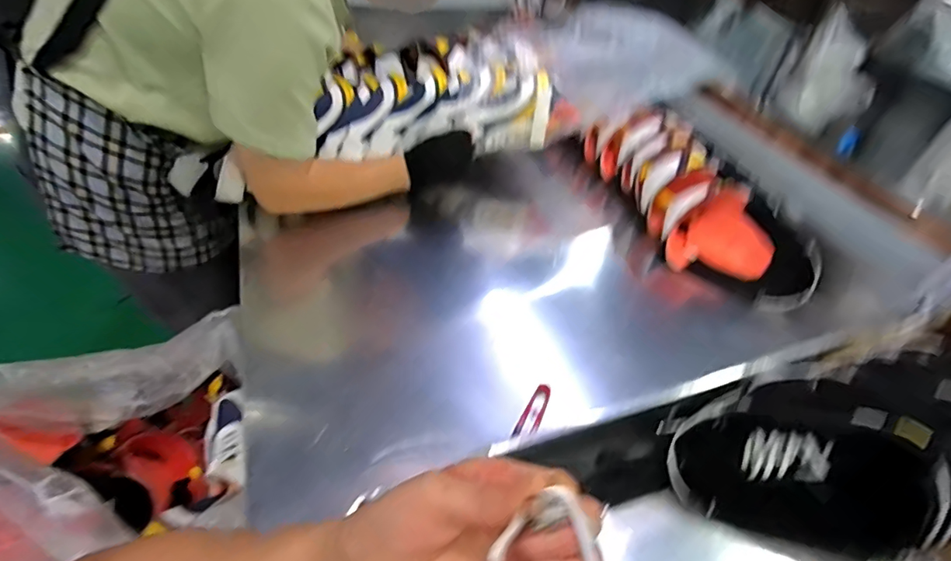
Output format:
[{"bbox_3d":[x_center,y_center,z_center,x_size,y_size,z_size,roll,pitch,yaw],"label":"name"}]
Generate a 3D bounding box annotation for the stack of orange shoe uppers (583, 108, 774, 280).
[{"bbox_3d":[0.331,-0.169,0.827,0.127,0.128,0.395,-11,46,-18],"label":"stack of orange shoe uppers"}]

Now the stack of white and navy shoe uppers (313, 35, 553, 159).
[{"bbox_3d":[-0.079,-0.327,0.835,0.354,0.115,0.216,-5,44,-12],"label":"stack of white and navy shoe uppers"}]

